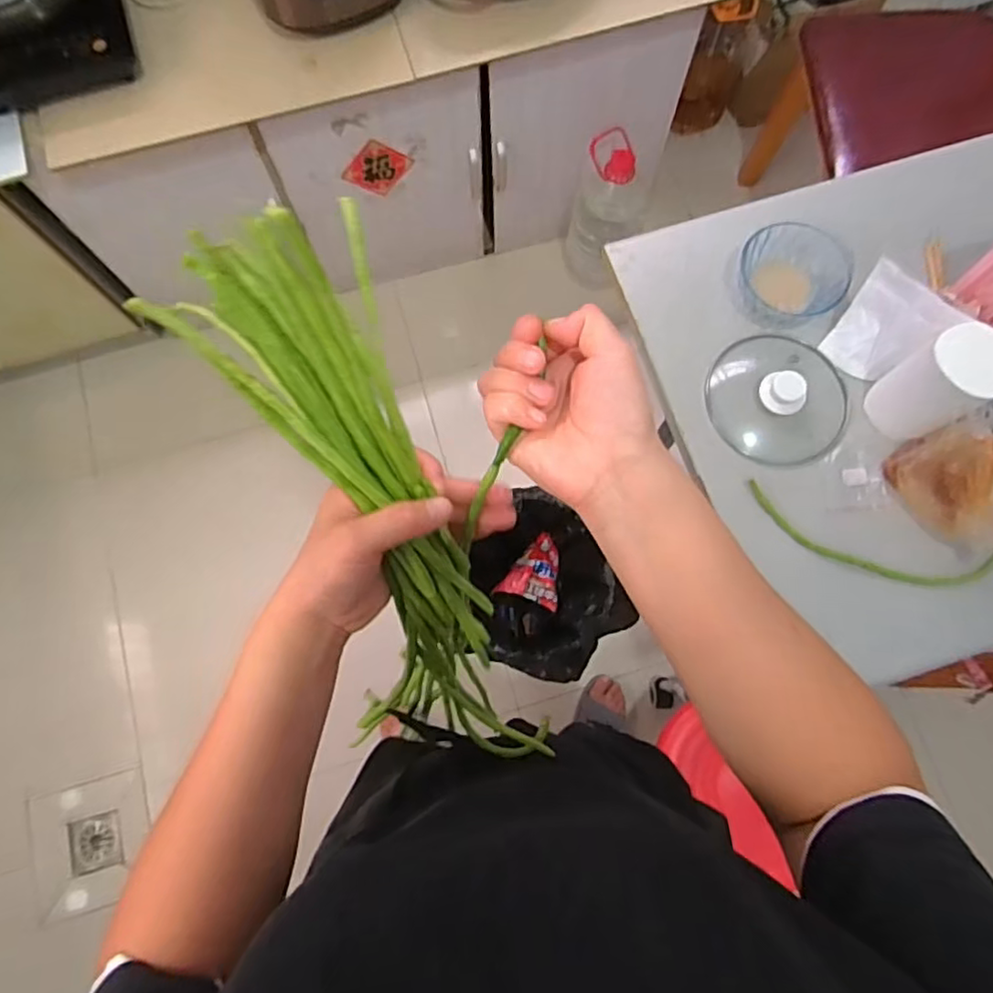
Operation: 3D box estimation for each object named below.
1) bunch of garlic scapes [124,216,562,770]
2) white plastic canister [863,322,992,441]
[{"bbox_3d":[-0.075,0.026,0.399,0.108,0.073,0.368,-21,119,-5],"label":"bunch of garlic scapes"},{"bbox_3d":[0.467,-0.117,0.677,0.061,0.139,0.078,-24,77,-5],"label":"white plastic canister"}]

